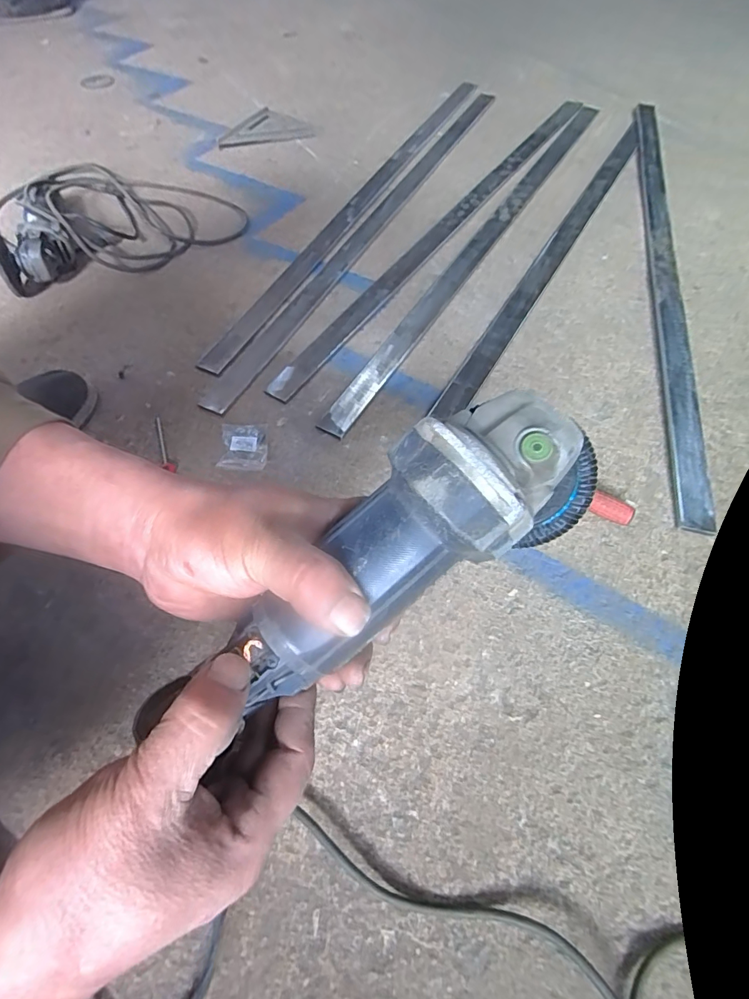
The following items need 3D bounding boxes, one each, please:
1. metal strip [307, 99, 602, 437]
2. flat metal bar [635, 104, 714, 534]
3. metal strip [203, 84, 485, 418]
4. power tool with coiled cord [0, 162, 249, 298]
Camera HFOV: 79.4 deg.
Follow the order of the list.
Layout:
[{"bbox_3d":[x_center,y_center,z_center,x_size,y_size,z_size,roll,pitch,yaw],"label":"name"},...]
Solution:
[{"bbox_3d":[0.218,-0.492,0.808,0.044,0.015,1.075,27,63,15],"label":"metal strip"},{"bbox_3d":[0.488,-0.416,0.765,0.043,0.019,1.058,12,60,7],"label":"flat metal bar"},{"bbox_3d":[0.013,-0.528,0.834,0.052,0.014,1.038,23,62,13],"label":"metal strip"},{"bbox_3d":[-0.496,-0.564,0.835,0.407,0.068,0.432,-29,63,-15],"label":"power tool with coiled cord"}]

